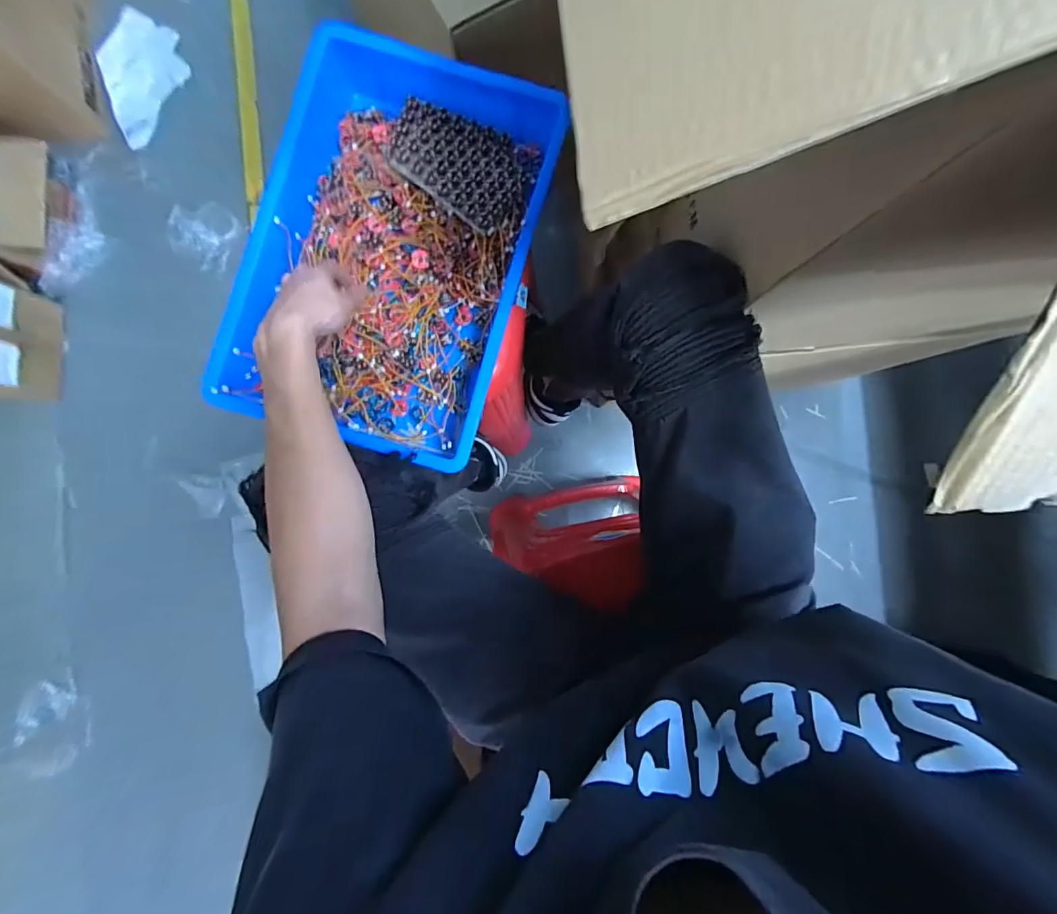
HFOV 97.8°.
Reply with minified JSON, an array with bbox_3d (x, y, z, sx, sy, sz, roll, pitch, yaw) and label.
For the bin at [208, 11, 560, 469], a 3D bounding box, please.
[{"bbox_3d":[-0.158,-0.238,0.535,0.300,0.081,0.447,16,89,0],"label":"bin"}]

